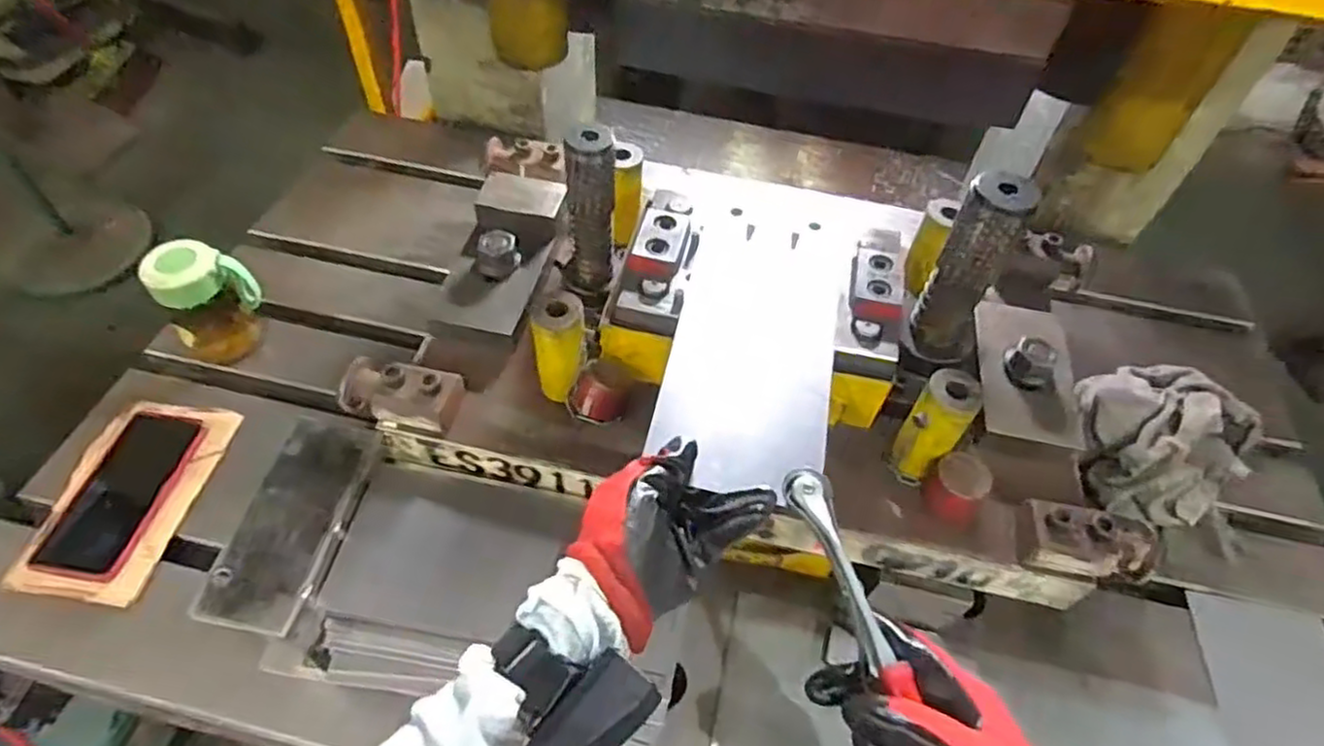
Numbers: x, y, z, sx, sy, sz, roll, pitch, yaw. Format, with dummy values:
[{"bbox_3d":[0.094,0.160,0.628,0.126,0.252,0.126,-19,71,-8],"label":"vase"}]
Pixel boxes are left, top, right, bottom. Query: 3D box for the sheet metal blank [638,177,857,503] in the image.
[{"bbox_3d":[0.079,-0.049,0.566,0.126,0.008,0.322,14,52,7],"label":"sheet metal blank"}]

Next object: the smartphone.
[{"bbox_3d":[-0.496,0.107,0.656,0.082,0.015,0.162,10,52,3],"label":"smartphone"}]

